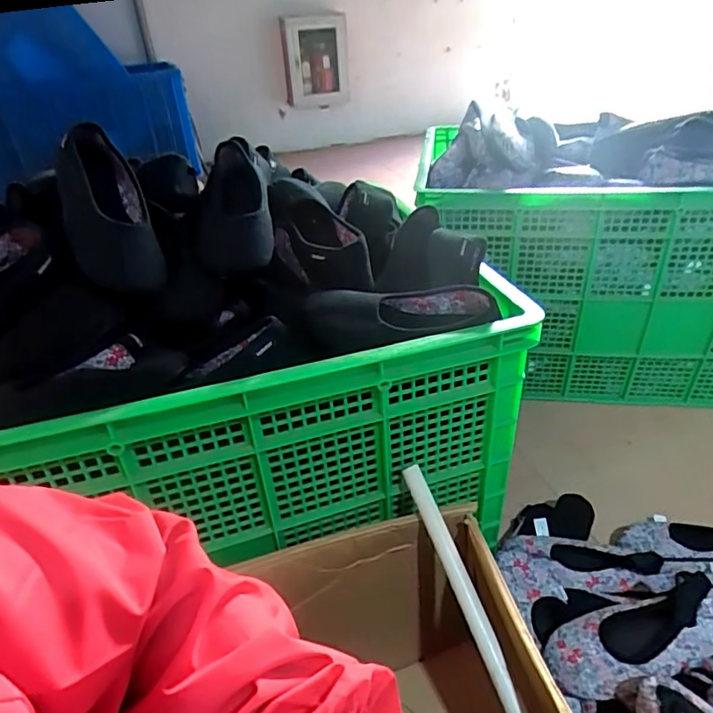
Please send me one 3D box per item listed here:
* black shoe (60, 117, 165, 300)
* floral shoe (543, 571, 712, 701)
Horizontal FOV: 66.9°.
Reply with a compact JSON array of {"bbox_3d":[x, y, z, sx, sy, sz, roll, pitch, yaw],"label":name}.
[{"bbox_3d":[-0.319,-0.189,0.681,0.100,0.087,0.243,-17,67,-18],"label":"black shoe"},{"bbox_3d":[0.375,0.369,0.712,0.254,0.053,0.101,-25,33,8],"label":"floral shoe"}]

